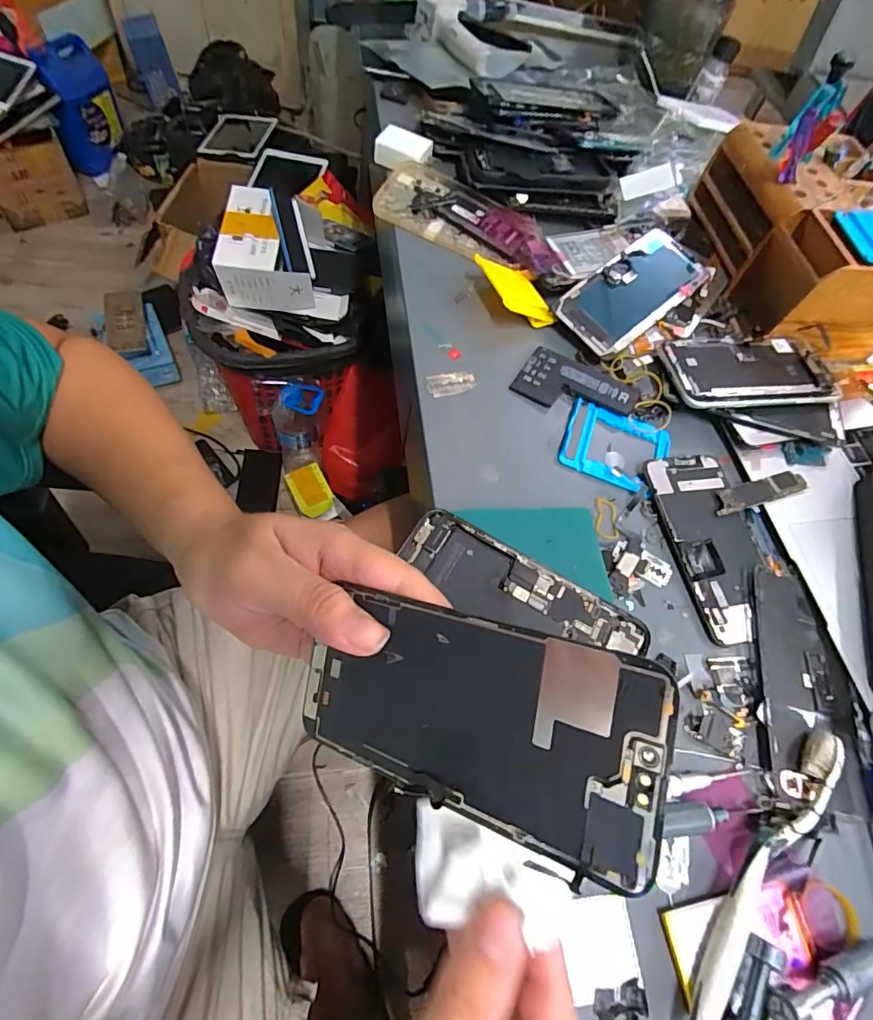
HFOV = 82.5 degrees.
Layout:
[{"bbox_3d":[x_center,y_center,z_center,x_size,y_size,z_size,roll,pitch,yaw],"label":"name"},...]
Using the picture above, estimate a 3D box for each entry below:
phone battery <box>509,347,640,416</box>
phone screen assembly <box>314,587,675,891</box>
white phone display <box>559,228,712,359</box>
[{"bbox_3d":[0.116,-0.102,0.415,0.095,0.004,0.056,28,62,5],"label":"phone battery"},{"bbox_3d":[0.009,0.079,0.197,0.151,0.005,0.074,8,87,32],"label":"phone screen assembly"},{"bbox_3d":[0.182,-0.202,0.457,0.152,0.010,0.068,-38,82,-12],"label":"white phone display"}]

